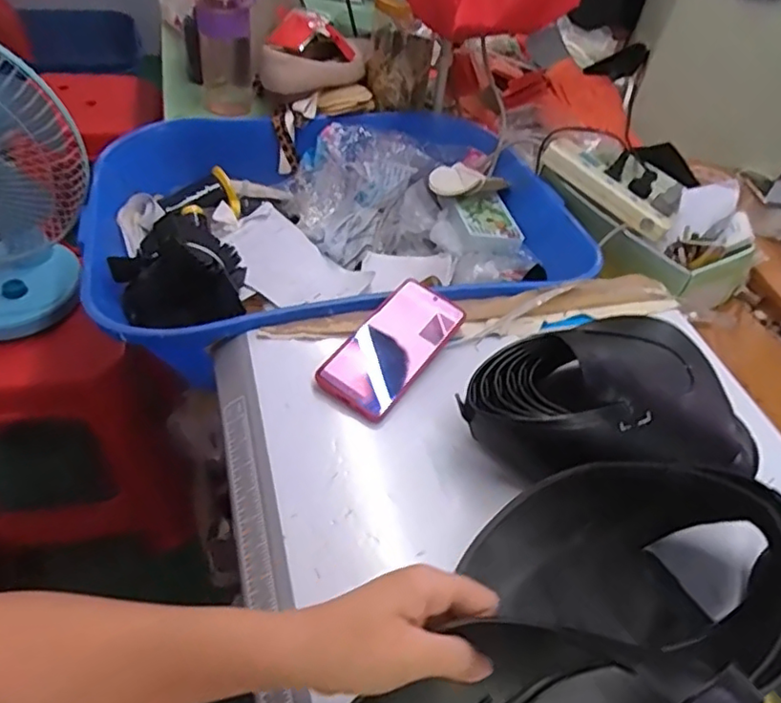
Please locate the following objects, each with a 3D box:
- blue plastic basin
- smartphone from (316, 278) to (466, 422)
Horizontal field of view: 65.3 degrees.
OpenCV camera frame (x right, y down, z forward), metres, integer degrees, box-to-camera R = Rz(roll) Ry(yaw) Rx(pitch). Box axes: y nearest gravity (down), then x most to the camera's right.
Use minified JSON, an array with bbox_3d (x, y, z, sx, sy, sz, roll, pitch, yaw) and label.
[{"bbox_3d":[-0.064,-0.176,0.859,0.627,0.134,0.502,-7,49,-15],"label":"blue plastic basin"},{"bbox_3d":[0.005,-0.007,0.608,0.077,0.013,0.167,37,58,9],"label":"smartphone"}]

